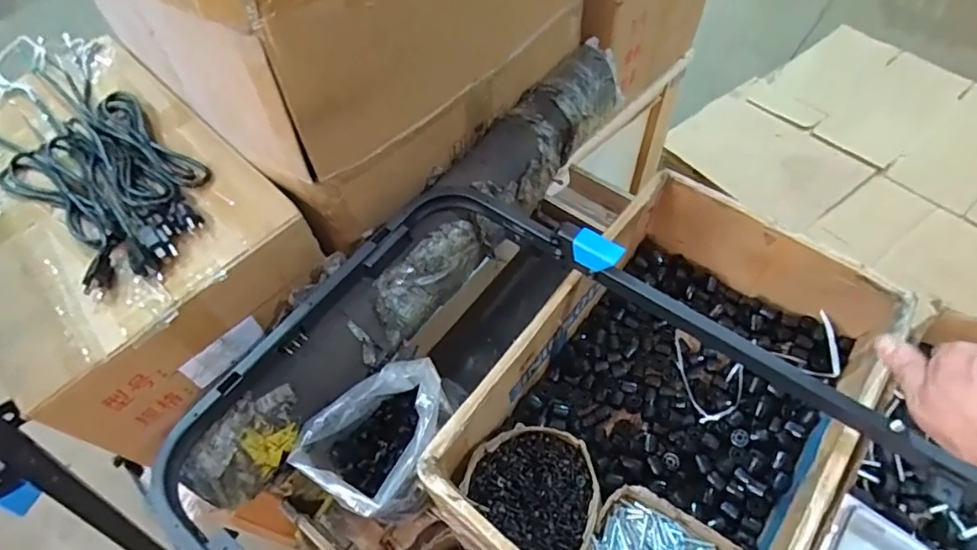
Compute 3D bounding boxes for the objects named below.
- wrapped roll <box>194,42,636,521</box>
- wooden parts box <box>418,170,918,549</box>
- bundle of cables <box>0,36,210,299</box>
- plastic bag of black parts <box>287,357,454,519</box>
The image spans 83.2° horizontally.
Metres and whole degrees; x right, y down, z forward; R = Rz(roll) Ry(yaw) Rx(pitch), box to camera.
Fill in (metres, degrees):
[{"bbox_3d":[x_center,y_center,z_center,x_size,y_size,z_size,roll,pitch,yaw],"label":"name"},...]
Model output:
[{"bbox_3d":[-0.060,-0.058,0.761,0.132,0.120,0.849,31,65,22],"label":"wrapped roll"},{"bbox_3d":[0.226,0.152,0.677,0.340,0.165,0.533,31,65,22],"label":"wooden parts box"},{"bbox_3d":[-0.530,-0.155,0.726,0.197,0.029,0.470,-41,63,-20],"label":"bundle of cables"},{"bbox_3d":[-0.122,0.203,0.669,0.177,0.121,0.128,-41,63,-20],"label":"plastic bag of black parts"}]

